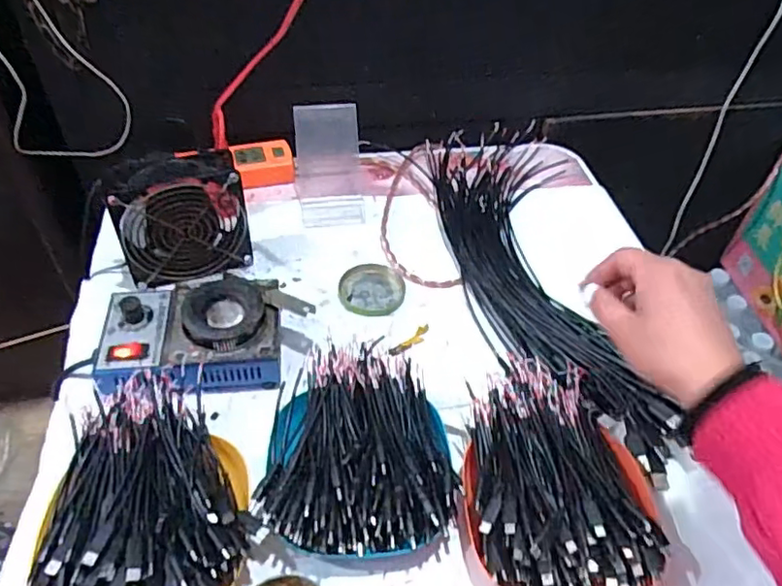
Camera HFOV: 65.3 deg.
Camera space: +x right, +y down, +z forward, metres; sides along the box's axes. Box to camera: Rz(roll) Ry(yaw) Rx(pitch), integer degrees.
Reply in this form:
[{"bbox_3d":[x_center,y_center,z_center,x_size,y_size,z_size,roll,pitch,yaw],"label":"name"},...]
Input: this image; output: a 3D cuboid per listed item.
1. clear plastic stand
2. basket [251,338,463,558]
[{"bbox_3d":[-0.069,-0.146,0.692,0.071,0.094,0.096,-4,49,-7],"label":"clear plastic stand"},{"bbox_3d":[-0.028,0.117,0.476,0.142,0.053,0.173,-3,49,-6],"label":"basket"}]

